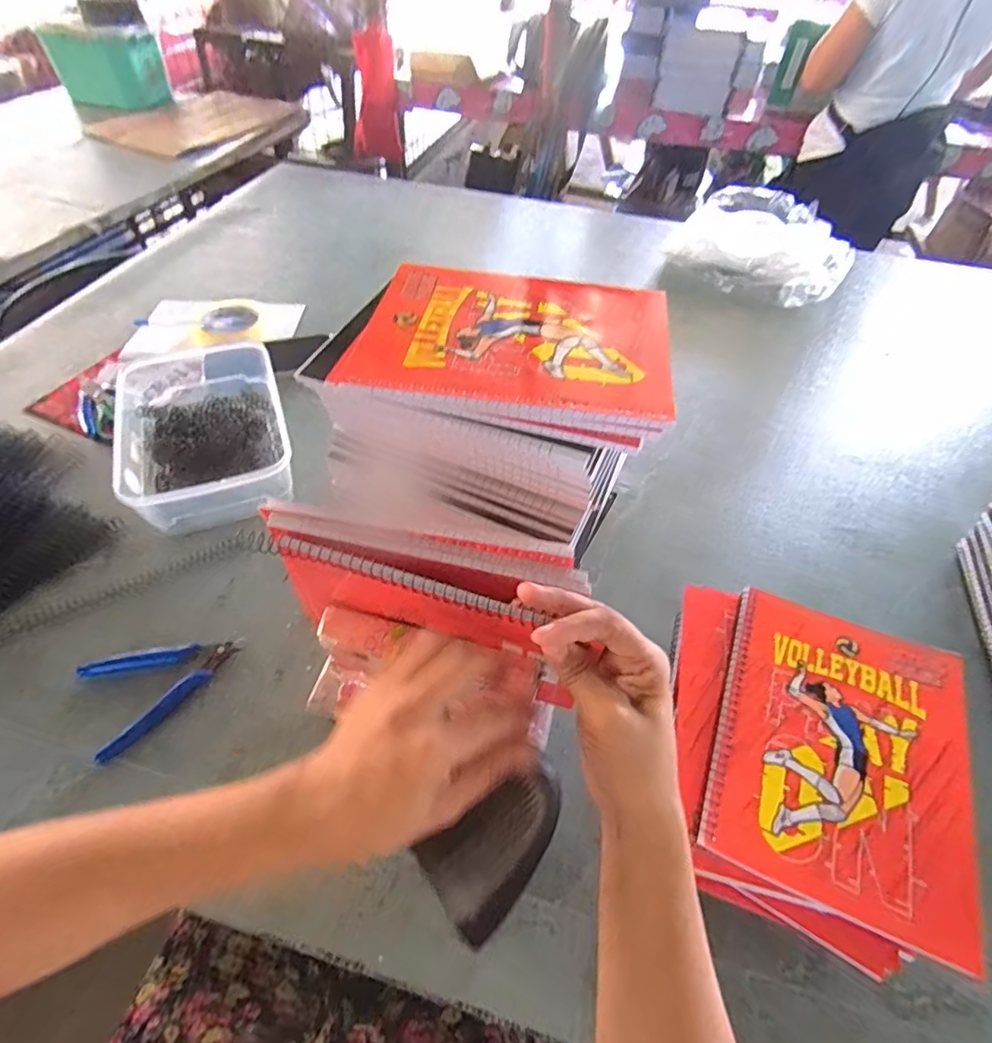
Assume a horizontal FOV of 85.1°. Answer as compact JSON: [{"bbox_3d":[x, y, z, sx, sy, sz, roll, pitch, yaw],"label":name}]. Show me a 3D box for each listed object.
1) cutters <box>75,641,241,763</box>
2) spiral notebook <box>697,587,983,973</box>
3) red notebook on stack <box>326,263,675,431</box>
[{"bbox_3d":[-0.290,0.124,0.450,0.087,0.013,0.115,34,58,22],"label":"cutters"},{"bbox_3d":[0.224,0.143,0.351,0.143,0.015,0.190,21,54,13],"label":"spiral notebook"},{"bbox_3d":[0.012,-0.126,0.360,0.201,0.009,0.149,9,52,4],"label":"red notebook on stack"}]

